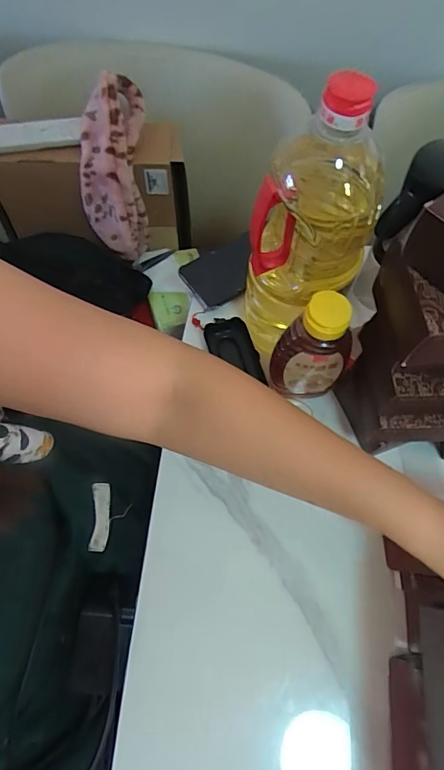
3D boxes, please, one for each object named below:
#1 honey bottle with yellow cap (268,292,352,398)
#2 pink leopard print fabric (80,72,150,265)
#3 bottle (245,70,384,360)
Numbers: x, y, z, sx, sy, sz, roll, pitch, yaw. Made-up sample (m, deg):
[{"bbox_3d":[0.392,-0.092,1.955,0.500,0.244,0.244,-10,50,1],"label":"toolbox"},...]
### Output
[{"bbox_3d":[0.090,-0.034,0.455,0.071,0.142,0.050,-15,67,-7],"label":"honey bottle with yellow cap"},{"bbox_3d":[-0.152,-0.292,0.627,0.084,0.235,0.079,3,31,0],"label":"pink leopard print fabric"},{"bbox_3d":[0.076,-0.127,0.419,0.100,0.278,0.081,26,68,10],"label":"bottle"}]

